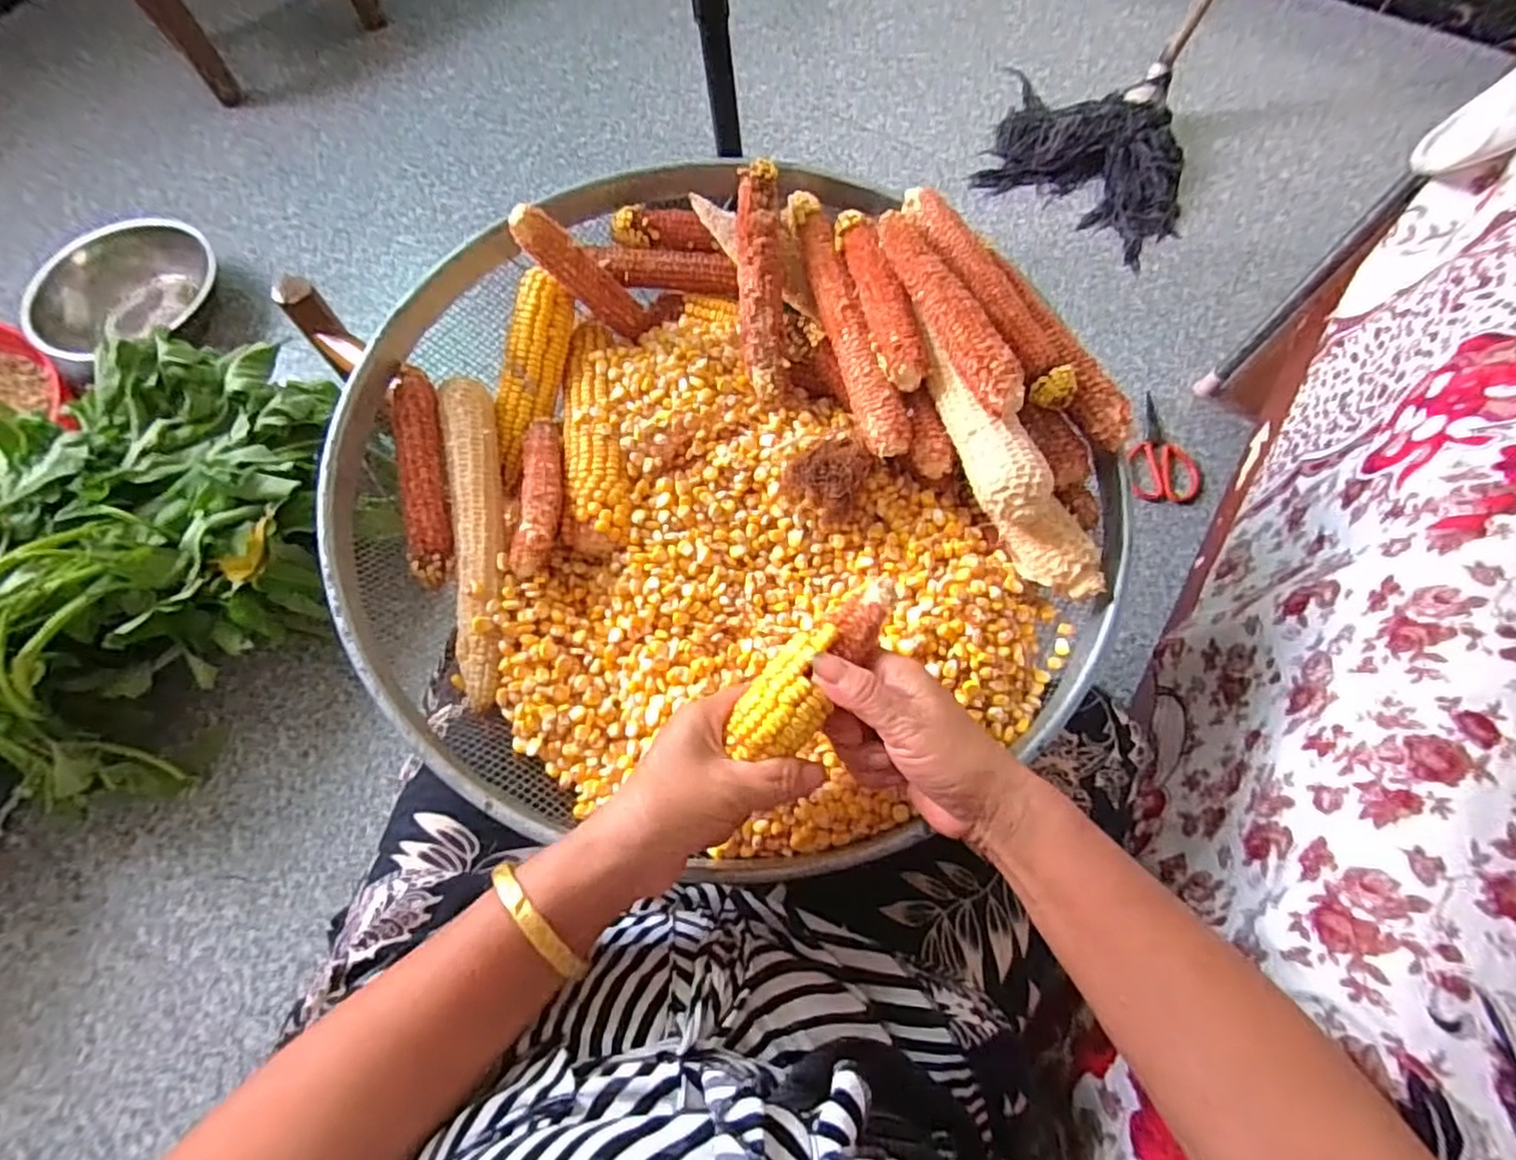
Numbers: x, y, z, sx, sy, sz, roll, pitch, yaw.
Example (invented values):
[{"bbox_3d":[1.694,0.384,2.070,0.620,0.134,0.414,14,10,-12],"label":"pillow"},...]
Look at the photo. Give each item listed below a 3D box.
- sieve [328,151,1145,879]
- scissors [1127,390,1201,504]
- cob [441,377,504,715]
[{"bbox_3d":[-0.027,-0.077,0.448,0.461,0.106,0.493,0,69,0],"label":"sieve"},{"bbox_3d":[0.579,-0.189,0.978,0.091,0.010,0.176,6,69,2],"label":"scissors"},{"bbox_3d":[-0.190,-0.032,0.456,0.032,0.024,0.231,-9,69,-3],"label":"cob"}]

